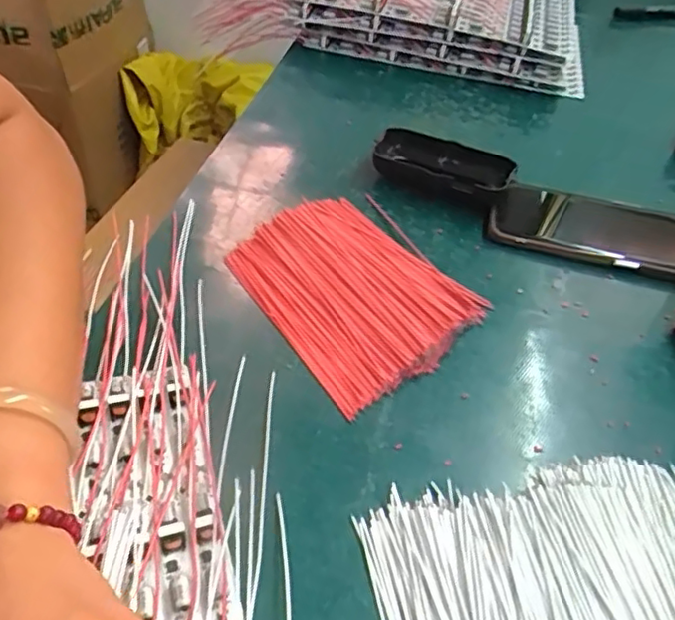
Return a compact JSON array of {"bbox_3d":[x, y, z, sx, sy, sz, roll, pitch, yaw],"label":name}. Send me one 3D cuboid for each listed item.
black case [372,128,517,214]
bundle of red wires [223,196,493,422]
[{"bbox_3d":[0.082,-0.113,0.490,0.107,0.030,0.052,22,48,13],"label":"black case"},{"bbox_3d":[0.013,-0.018,0.396,0.122,0.017,0.149,-25,55,-27],"label":"bundle of red wires"}]

